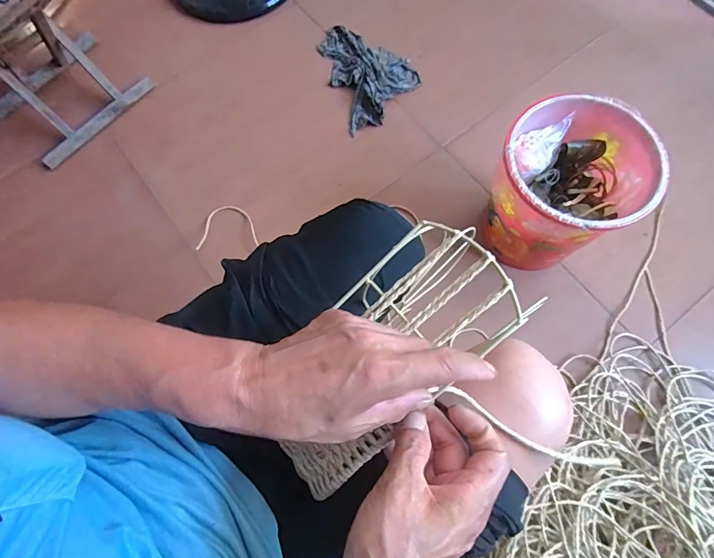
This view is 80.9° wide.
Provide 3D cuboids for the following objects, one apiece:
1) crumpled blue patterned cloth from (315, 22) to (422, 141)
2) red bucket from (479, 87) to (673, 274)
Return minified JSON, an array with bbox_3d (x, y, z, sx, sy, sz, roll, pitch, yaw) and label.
[{"bbox_3d":[0.031,-0.523,1.044,0.210,0.034,0.308,-21,71,-5],"label":"crumpled blue patterned cloth"},{"bbox_3d":[0.370,-0.151,0.787,0.235,0.270,0.234,-1,72,2],"label":"red bucket"}]

